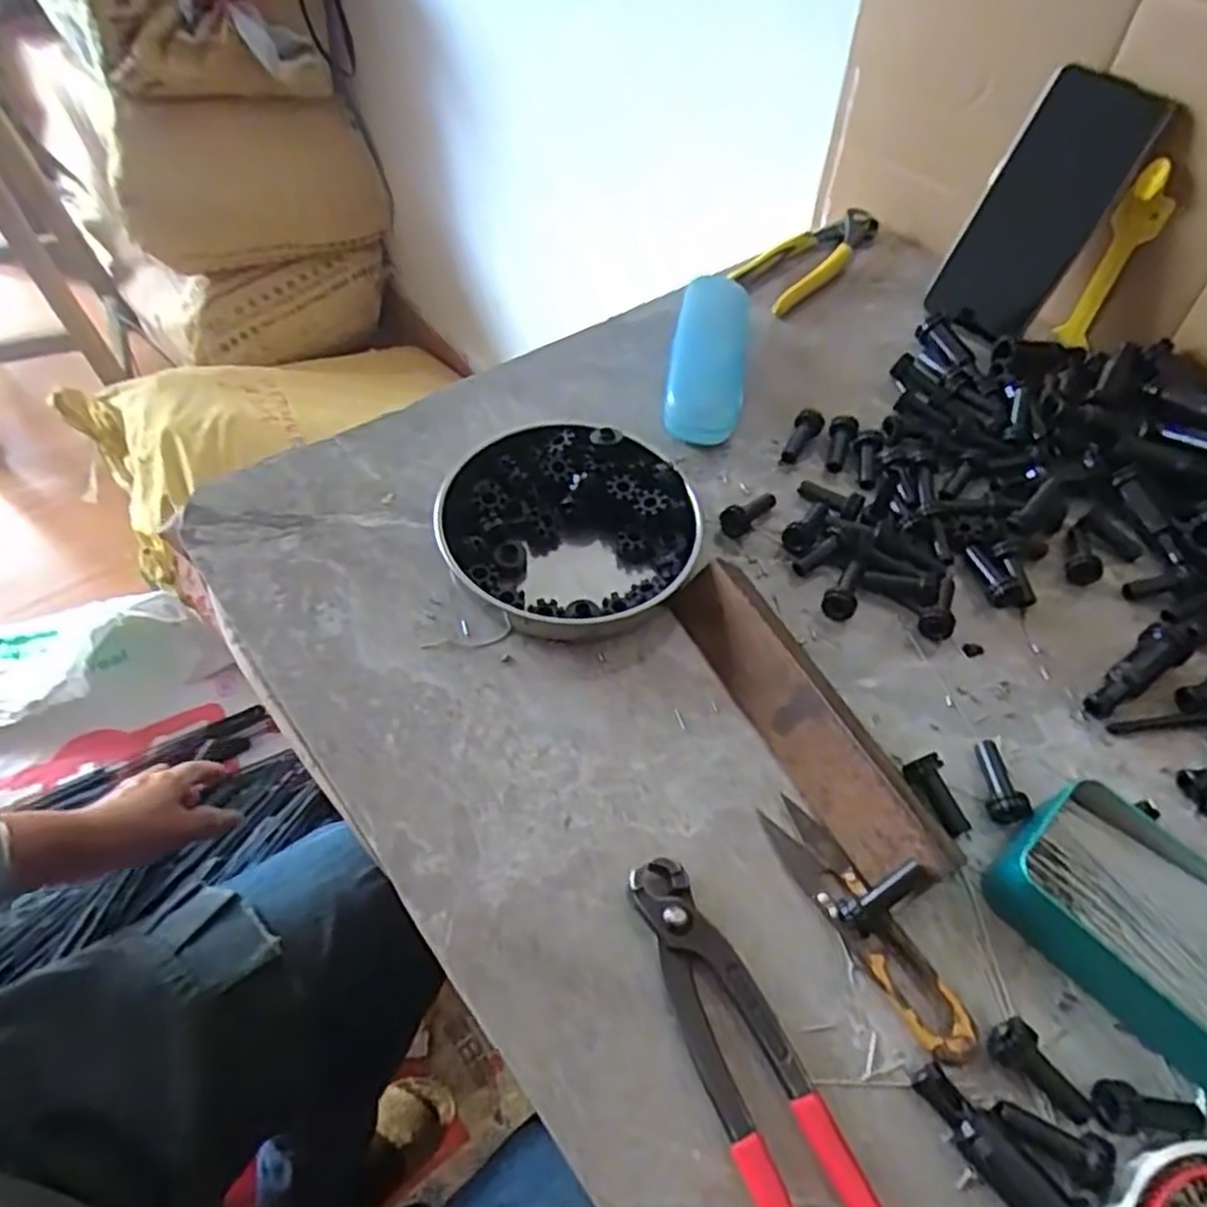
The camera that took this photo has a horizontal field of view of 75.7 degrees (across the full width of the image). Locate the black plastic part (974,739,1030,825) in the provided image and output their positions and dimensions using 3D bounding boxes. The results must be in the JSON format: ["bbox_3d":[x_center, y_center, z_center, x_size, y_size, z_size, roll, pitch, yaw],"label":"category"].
[{"bbox_3d":[0.184,0.082,0.365,0.017,0.017,0.039,5,43,-1],"label":"black plastic part"}]

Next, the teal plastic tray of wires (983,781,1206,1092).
[{"bbox_3d":[0.238,0.143,0.310,0.155,0.028,0.067,39,61,21],"label":"teal plastic tray of wires"}]

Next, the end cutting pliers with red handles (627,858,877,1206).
[{"bbox_3d":[0.063,0.189,0.285,0.040,0.014,0.196,-20,59,-17],"label":"end cutting pliers with red handles"}]

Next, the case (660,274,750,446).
[{"bbox_3d":[0.070,-0.169,0.518,0.049,0.024,0.147,9,55,2],"label":"case"}]

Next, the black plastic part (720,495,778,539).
[{"bbox_3d":[0.086,-0.052,0.453,0.016,0.017,0.045,42,50,22],"label":"black plastic part"}]

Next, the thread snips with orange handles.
[{"bbox_3d":[0.111,0.135,0.329,0.024,0.009,0.116,-24,60,-19],"label":"thread snips with orange handles"}]

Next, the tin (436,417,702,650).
[{"bbox_3d":[-0.019,-0.041,0.424,0.133,0.030,0.126,19,56,9],"label":"tin"}]

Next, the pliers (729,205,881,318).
[{"bbox_3d":[0.159,-0.273,0.611,0.058,0.020,0.164,36,60,20],"label":"pliers"}]

